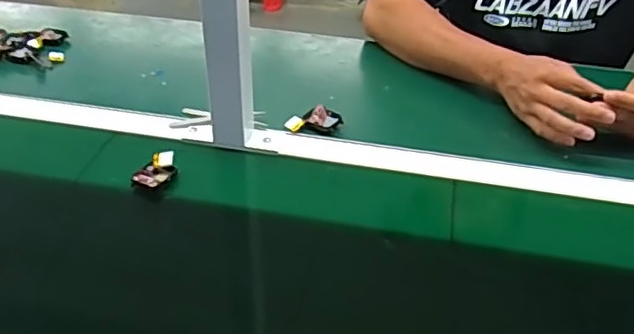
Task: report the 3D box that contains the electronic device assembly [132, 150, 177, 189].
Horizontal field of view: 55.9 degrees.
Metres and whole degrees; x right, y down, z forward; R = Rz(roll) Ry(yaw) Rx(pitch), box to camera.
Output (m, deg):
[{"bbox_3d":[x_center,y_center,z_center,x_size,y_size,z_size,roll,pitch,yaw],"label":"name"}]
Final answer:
[{"bbox_3d":[-0.176,0.002,0.654,0.027,0.018,0.050,21,40,23],"label":"electronic device assembly"}]

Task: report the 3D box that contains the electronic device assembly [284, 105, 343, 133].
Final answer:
[{"bbox_3d":[-0.003,-0.058,0.737,0.068,0.025,0.025,1,36,-2],"label":"electronic device assembly"}]

